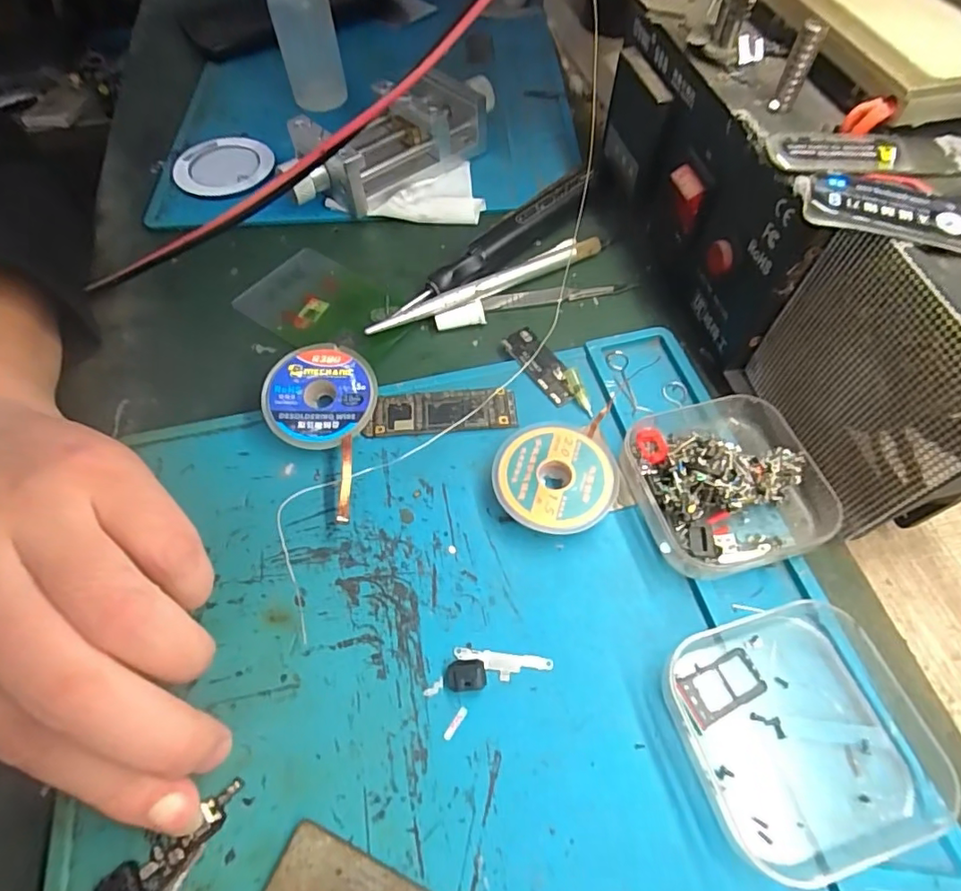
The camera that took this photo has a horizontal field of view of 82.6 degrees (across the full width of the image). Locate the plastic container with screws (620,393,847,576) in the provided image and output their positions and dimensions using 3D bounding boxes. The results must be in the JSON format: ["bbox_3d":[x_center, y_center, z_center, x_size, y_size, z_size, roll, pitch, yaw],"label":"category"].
[{"bbox_3d":[0.091,0.011,0.202,0.065,0.025,0.064,-13,59,-7],"label":"plastic container with screws"}]

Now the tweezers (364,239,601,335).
[{"bbox_3d":[0.004,-0.078,0.268,0.125,0.011,0.013,-27,62,-15],"label":"tweezers"}]

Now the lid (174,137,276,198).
[{"bbox_3d":[-0.152,-0.167,0.326,0.055,0.006,0.055,0,58,1],"label":"lid"}]

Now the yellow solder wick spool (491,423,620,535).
[{"bbox_3d":[0.028,0.014,0.207,0.044,0.014,0.044,0,58,1],"label":"yellow solder wick spool"}]

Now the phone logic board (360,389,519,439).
[{"bbox_3d":[-0.016,-0.014,0.230,0.062,0.005,0.019,-3,58,-1],"label":"phone logic board"}]

